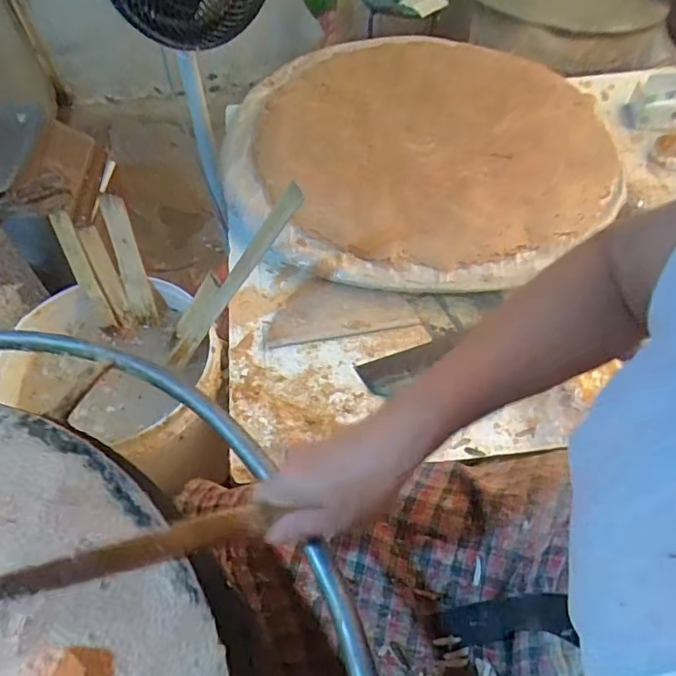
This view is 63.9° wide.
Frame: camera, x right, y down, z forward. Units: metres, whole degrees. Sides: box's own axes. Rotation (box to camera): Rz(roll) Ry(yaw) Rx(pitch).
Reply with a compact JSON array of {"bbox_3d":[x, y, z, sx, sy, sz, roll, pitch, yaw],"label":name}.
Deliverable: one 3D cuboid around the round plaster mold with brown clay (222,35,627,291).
[{"bbox_3d":[0.138,-0.358,0.958,0.650,0.078,0.624,-1,56,1],"label":"round plaster mold with brown clay"}]

